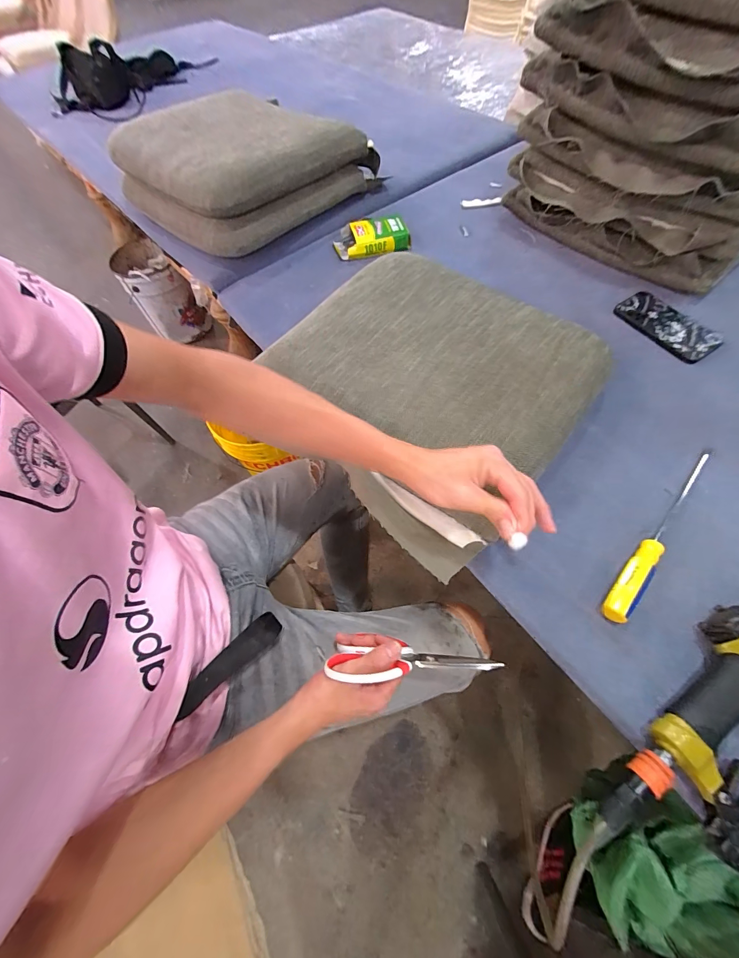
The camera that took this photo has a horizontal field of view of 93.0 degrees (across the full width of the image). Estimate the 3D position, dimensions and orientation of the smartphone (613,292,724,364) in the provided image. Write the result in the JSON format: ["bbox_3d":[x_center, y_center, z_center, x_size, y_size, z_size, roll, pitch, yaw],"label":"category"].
[{"bbox_3d":[0.516,-0.268,0.612,0.093,0.011,0.163,-29,65,-13],"label":"smartphone"}]

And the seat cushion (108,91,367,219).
[{"bbox_3d":[-0.282,-0.694,0.724,0.408,0.061,0.375,36,69,18],"label":"seat cushion"}]

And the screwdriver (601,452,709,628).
[{"bbox_3d":[0.372,0.060,0.443,0.026,0.027,0.294,40,71,20],"label":"screwdriver"}]

